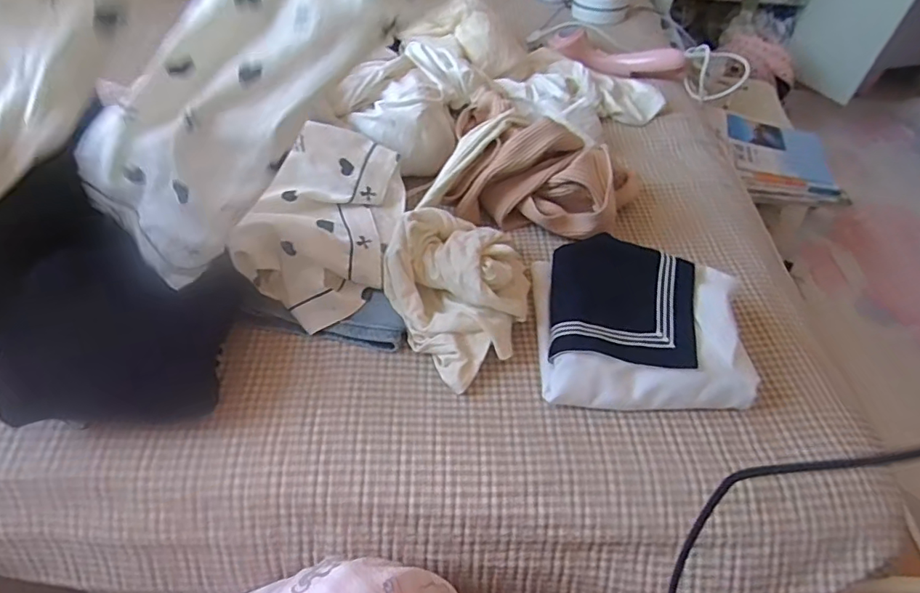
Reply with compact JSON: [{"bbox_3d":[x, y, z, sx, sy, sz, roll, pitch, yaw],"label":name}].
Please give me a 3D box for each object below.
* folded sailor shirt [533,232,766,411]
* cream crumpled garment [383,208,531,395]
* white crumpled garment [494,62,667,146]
[{"bbox_3d":[0.214,0.023,0.644,0.228,0.060,0.226,4,48,-2],"label":"folded sailor shirt"},{"bbox_3d":[0.008,-0.022,0.656,0.195,0.074,0.210,3,48,-3],"label":"cream crumpled garment"},{"bbox_3d":[0.229,-0.366,0.963,0.211,0.065,0.281,35,54,24],"label":"white crumpled garment"}]

